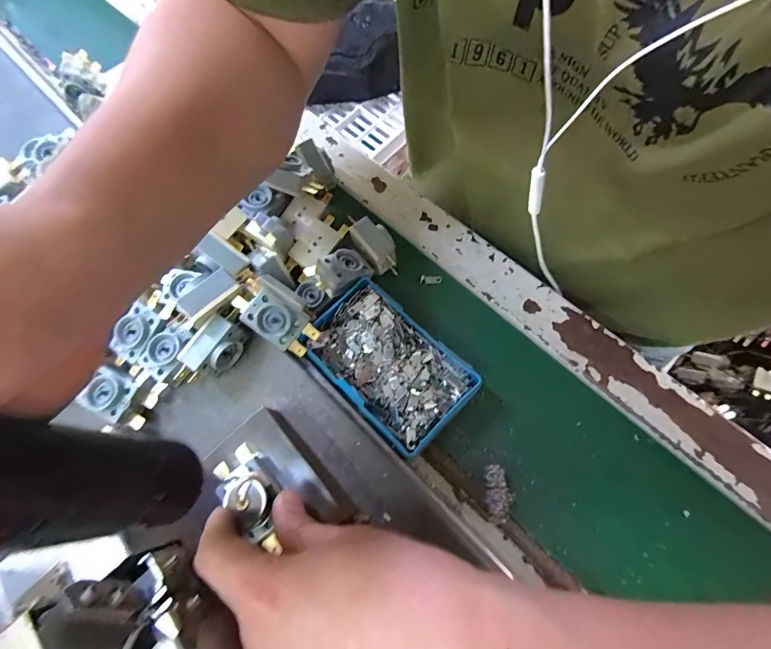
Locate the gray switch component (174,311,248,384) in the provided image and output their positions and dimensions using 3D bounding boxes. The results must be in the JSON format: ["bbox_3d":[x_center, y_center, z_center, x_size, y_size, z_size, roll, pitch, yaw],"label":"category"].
[{"bbox_3d":[-0.115,0.020,0.267,0.022,0.031,0.047,25,76,15],"label":"gray switch component"}]

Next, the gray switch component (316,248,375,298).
[{"bbox_3d":[-0.033,-0.042,0.301,0.043,0.013,0.028,-26,74,-26],"label":"gray switch component"}]

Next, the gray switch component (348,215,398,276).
[{"bbox_3d":[-0.006,-0.063,0.314,0.023,0.017,0.055,-40,70,-7],"label":"gray switch component"}]

